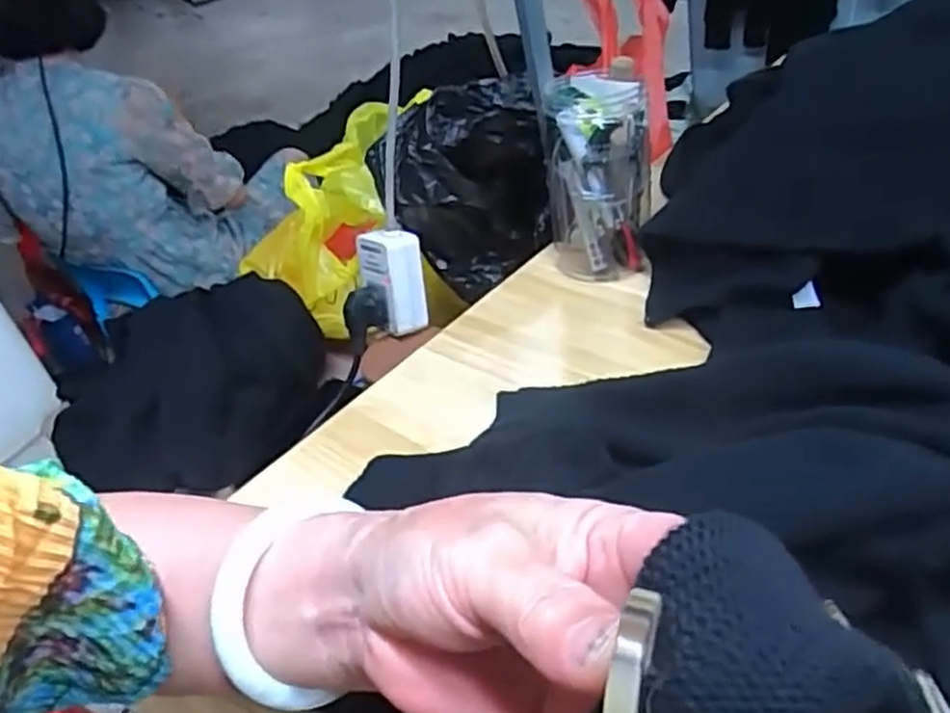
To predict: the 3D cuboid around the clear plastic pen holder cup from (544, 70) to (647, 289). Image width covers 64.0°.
[{"bbox_3d":[0.100,-0.145,0.634,0.081,0.155,0.075,-1,36,6],"label":"clear plastic pen holder cup"}]

